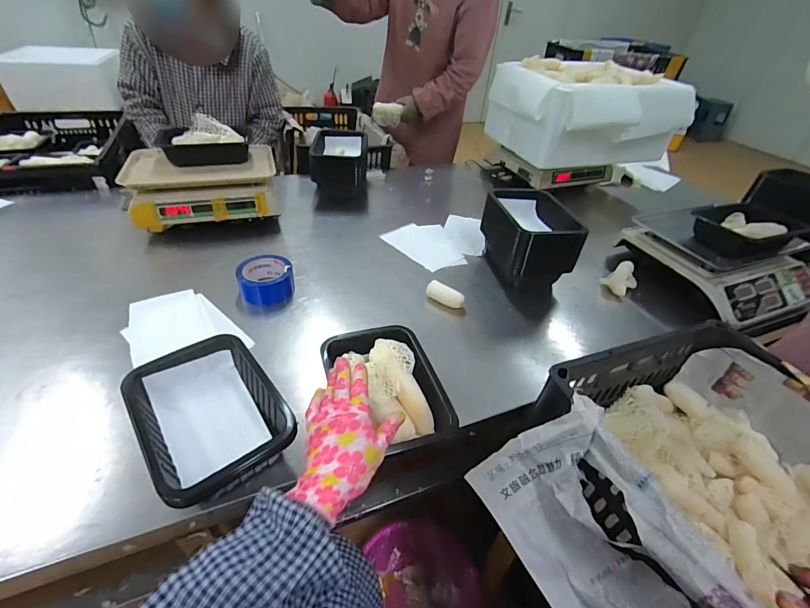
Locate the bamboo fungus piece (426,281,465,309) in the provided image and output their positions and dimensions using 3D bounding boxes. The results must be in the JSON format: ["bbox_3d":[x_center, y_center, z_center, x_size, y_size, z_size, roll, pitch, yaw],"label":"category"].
[{"bbox_3d":[0.083,-0.018,0.790,0.084,0.033,0.025,23,43,19],"label":"bamboo fungus piece"}]

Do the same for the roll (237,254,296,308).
[{"bbox_3d":[-0.280,-0.051,0.775,0.103,0.062,0.105,3,40,-3],"label":"roll"}]

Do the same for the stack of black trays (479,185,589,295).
[{"bbox_3d":[0.279,-0.151,0.880,0.158,0.147,0.209,-5,41,-12],"label":"stack of black trays"}]

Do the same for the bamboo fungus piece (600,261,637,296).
[{"bbox_3d":[0.519,-0.065,0.917,0.073,0.036,0.134,32,47,27],"label":"bamboo fungus piece"}]

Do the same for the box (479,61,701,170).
[{"bbox_3d":[0.554,-0.584,1.175,0.500,0.218,0.341,-10,43,-18],"label":"box"}]

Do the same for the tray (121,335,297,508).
[{"bbox_3d":[-0.258,0.146,0.509,0.157,0.064,0.219,-26,50,-32],"label":"tray"}]

